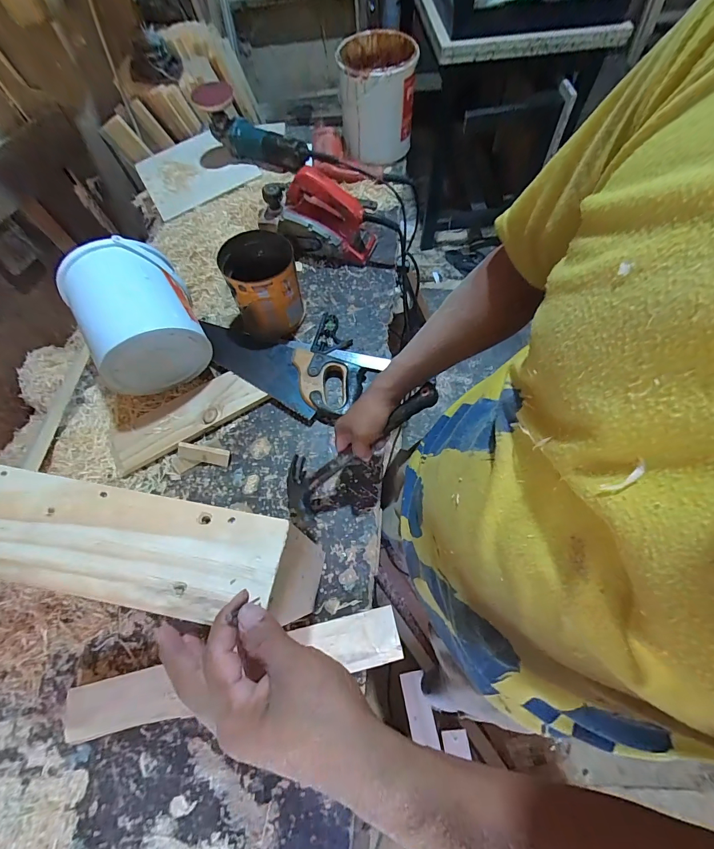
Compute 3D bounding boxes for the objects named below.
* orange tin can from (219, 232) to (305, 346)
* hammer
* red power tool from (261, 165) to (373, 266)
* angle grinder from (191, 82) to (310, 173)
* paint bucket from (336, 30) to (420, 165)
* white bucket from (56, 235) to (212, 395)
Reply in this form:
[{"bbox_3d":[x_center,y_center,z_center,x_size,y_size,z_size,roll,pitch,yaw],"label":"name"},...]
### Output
[{"bbox_3d":[-0.173,-0.259,0.698,0.120,0.141,0.122,-18,66,-6],"label":"orange tin can"},{"bbox_3d":[-0.004,0.047,0.538,0.299,0.051,0.115,-38,65,19],"label":"hammer"},{"bbox_3d":[-0.086,-0.429,0.759,0.232,0.152,0.097,7,63,10],"label":"red power tool"},{"bbox_3d":[-0.248,-0.690,0.875,0.285,0.134,0.085,33,70,21],"label":"angle grinder"},{"bbox_3d":[0.050,-0.780,0.886,0.175,0.194,0.192,-6,61,3],"label":"paint bucket"},{"bbox_3d":[-0.371,-0.176,0.645,0.172,0.191,0.190,-25,66,-9],"label":"white bucket"}]

